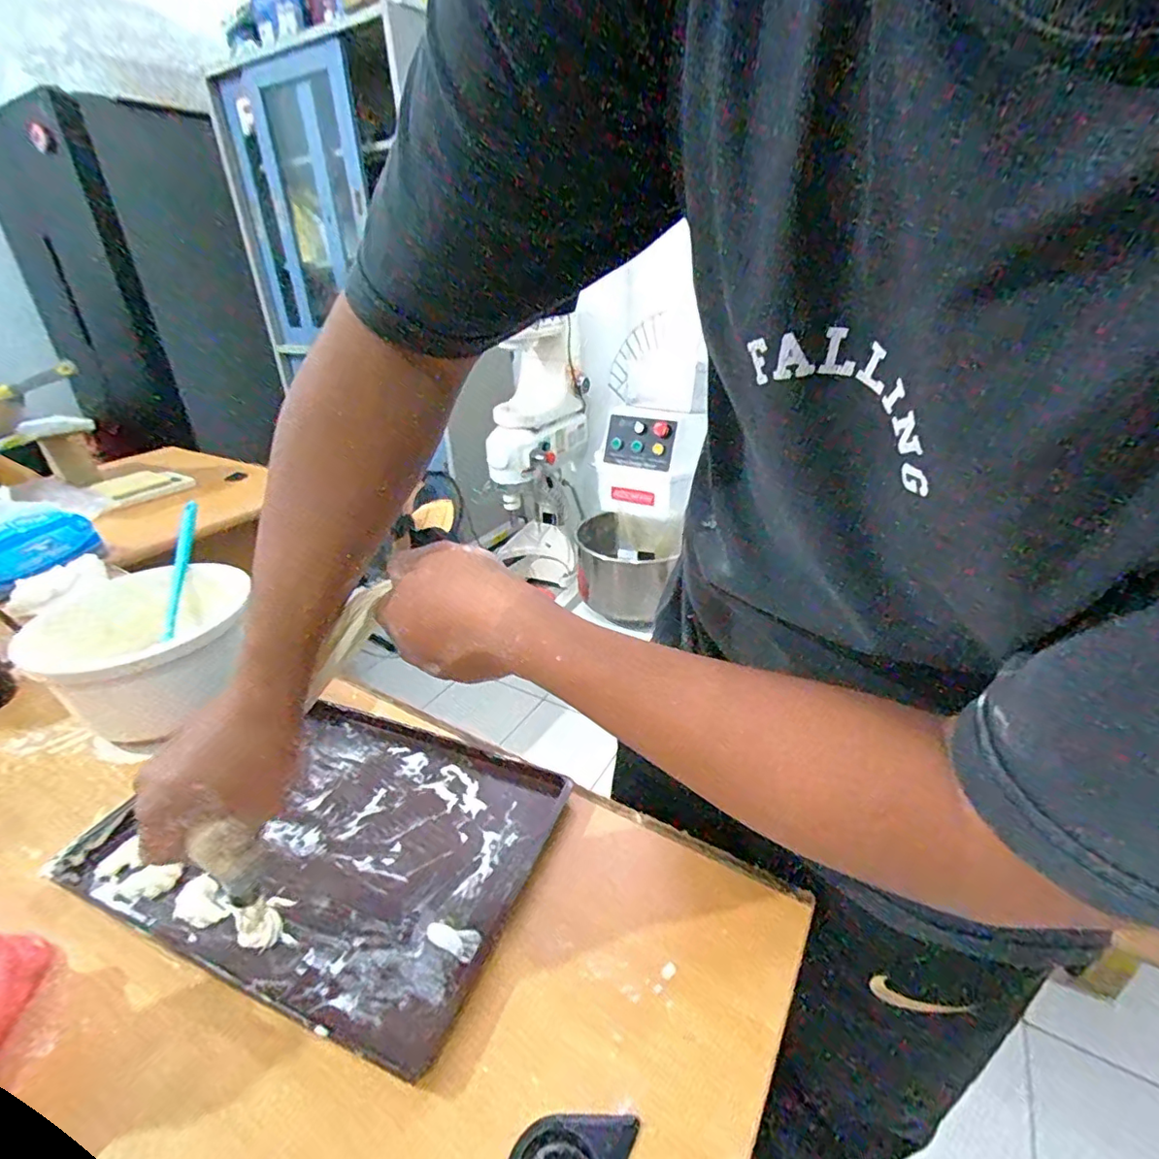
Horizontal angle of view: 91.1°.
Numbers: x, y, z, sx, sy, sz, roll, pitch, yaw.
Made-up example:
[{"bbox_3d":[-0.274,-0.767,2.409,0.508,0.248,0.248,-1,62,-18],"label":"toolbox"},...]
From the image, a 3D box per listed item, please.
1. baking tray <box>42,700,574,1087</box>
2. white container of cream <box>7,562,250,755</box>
[{"bbox_3d":[-0.215,0.214,0.499,0.354,0.021,0.245,10,30,21],"label":"baking tray"},{"bbox_3d":[-0.468,0.085,0.639,0.201,0.135,0.185,-2,28,1],"label":"white container of cream"}]

